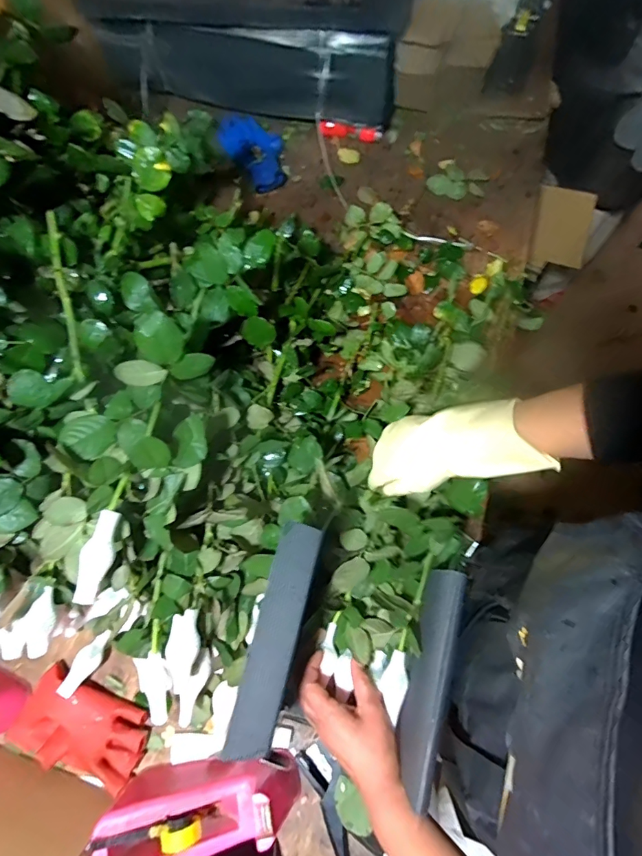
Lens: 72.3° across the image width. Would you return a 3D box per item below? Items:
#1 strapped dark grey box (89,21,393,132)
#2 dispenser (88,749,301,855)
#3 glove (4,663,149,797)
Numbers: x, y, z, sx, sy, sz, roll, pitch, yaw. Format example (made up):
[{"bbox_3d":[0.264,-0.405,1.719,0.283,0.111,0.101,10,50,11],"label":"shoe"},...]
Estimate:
[{"bbox_3d":[-0.146,-0.686,0.853,0.569,0.164,0.059,12,71,7],"label":"strapped dark grey box"},{"bbox_3d":[-0.127,0.421,0.487,0.202,0.096,0.074,-13,70,-2],"label":"dispenser"},{"bbox_3d":[-0.300,0.369,0.545,0.165,0.032,0.095,15,71,8],"label":"glove"}]

